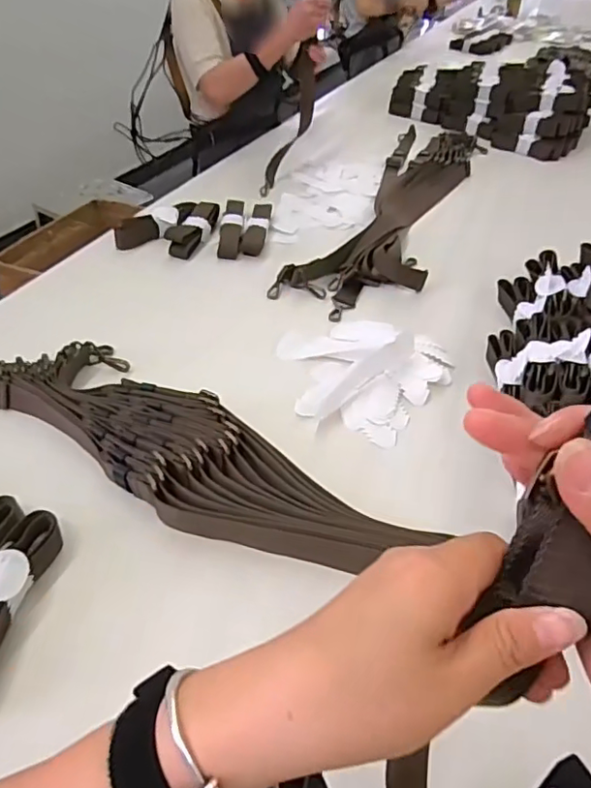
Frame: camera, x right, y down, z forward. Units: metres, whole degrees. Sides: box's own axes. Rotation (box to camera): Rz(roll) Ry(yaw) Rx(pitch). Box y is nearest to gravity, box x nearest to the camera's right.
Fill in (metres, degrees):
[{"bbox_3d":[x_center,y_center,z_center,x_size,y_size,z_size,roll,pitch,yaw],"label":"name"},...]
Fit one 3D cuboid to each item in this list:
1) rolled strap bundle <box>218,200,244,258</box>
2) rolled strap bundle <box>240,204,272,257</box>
[{"bbox_3d":[-0.122,-0.324,1.098,0.042,0.035,0.174,2,41,-2],"label":"rolled strap bundle"},{"bbox_3d":[-0.073,-0.323,1.110,0.039,0.031,0.178,6,41,2],"label":"rolled strap bundle"}]

